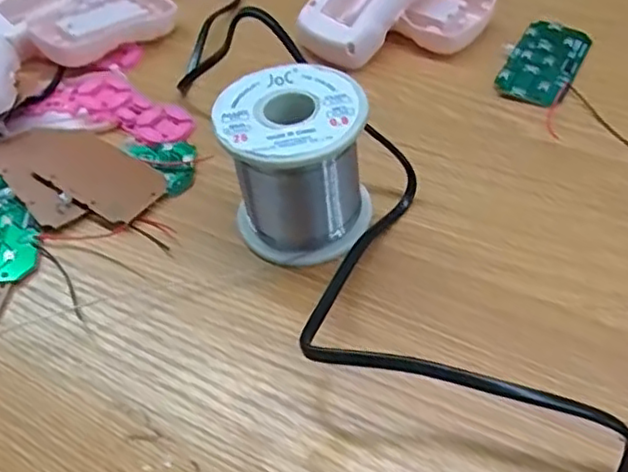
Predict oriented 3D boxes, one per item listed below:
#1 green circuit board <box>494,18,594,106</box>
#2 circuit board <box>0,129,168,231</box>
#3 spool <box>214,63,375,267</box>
[{"bbox_3d":[0.130,-0.098,0.372,0.037,0.004,0.074,20,54,23],"label":"green circuit board"},{"bbox_3d":[-0.126,-0.032,0.343,0.097,0.007,0.056,33,54,28],"label":"circuit board"},{"bbox_3d":[-0.007,-0.031,0.291,0.059,0.063,0.059,-9,48,-2],"label":"spool"}]

